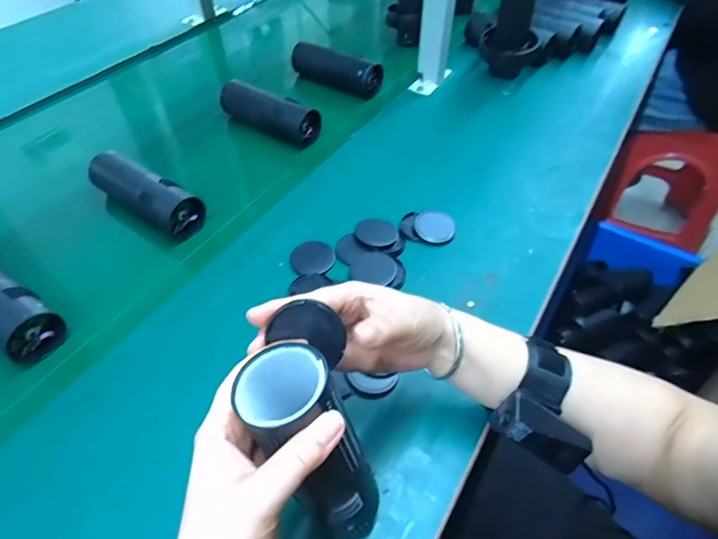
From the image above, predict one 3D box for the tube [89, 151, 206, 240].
[{"bbox_3d":[-0.278,-0.096,0.586,0.177,0.052,0.051,27,54,20],"label":"tube"}]

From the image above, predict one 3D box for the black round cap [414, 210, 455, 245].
[{"bbox_3d":[0.092,-0.051,0.556,0.049,0.011,0.047,1,49,-1],"label":"black round cap"}]

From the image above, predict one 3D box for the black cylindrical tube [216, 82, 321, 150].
[{"bbox_3d":[-0.141,-0.243,0.702,0.175,0.053,0.054,28,54,21],"label":"black cylindrical tube"}]

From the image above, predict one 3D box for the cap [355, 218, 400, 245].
[{"bbox_3d":[0.021,-0.045,0.549,0.049,0.009,0.050,1,49,-1],"label":"cap"}]

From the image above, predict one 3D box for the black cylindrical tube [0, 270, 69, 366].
[{"bbox_3d":[-0.385,0.029,0.478,0.172,0.049,0.053,28,54,21],"label":"black cylindrical tube"}]

